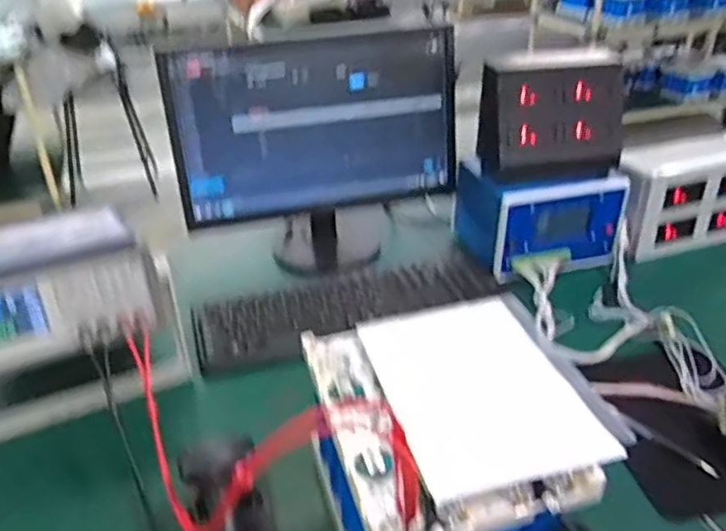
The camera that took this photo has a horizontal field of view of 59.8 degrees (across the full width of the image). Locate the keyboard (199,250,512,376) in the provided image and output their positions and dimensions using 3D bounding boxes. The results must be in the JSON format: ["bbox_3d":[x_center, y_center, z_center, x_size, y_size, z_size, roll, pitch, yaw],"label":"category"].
[{"bbox_3d":[-0.020,0.048,0.925,0.447,0.034,0.146,-13,34,-19],"label":"keyboard"}]

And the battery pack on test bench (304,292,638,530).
[{"bbox_3d":[0.086,0.185,0.561,0.217,0.163,0.299,-10,33,-14],"label":"battery pack on test bench"}]

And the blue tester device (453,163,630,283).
[{"bbox_3d":[0.284,-0.086,1.027,0.218,0.153,0.182,-8,32,-11],"label":"blue tester device"}]

